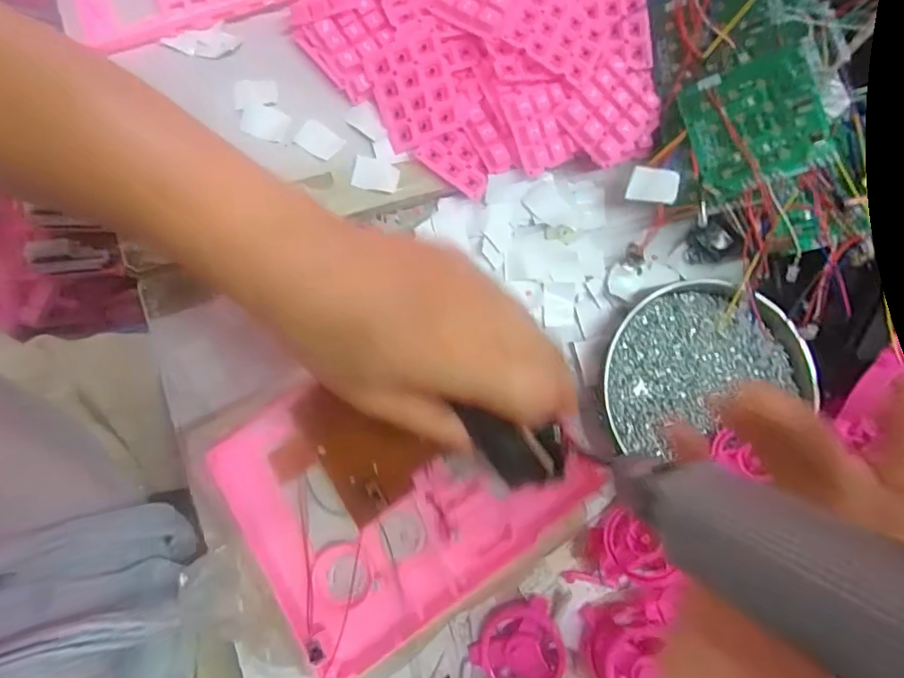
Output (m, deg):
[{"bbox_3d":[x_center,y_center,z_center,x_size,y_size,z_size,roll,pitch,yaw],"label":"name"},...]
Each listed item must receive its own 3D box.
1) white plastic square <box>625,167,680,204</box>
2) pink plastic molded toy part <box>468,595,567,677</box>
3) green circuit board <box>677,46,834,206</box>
[{"bbox_3d":[0.126,-0.096,0.328,0.029,0.004,0.020,12,103,15],"label":"white plastic square"},{"bbox_3d":[0.038,0.183,0.304,0.051,0.018,0.050,-15,84,-7],"label":"pink plastic molded toy part"},{"bbox_3d":[0.177,-0.125,0.308,0.067,0.004,0.071,-15,86,24],"label":"green circuit board"}]

